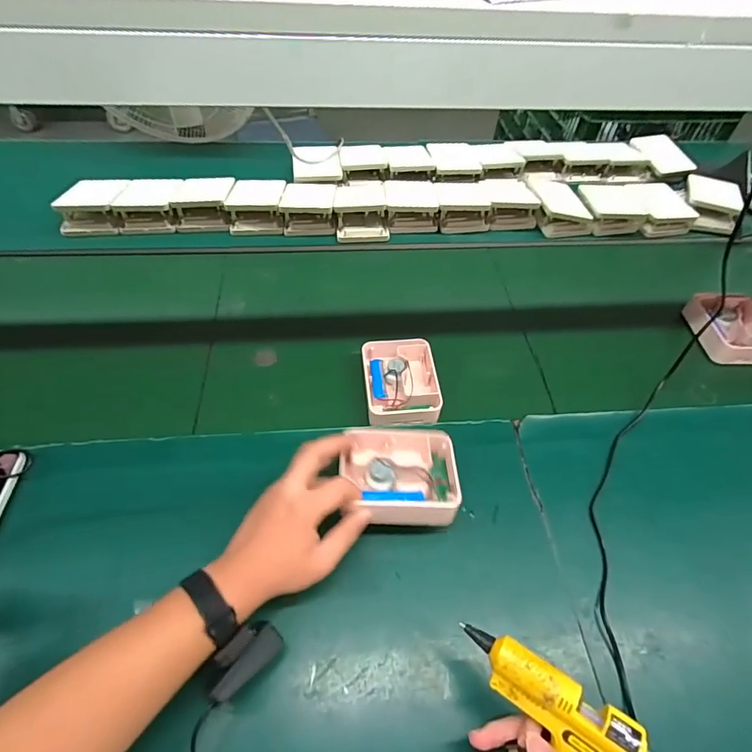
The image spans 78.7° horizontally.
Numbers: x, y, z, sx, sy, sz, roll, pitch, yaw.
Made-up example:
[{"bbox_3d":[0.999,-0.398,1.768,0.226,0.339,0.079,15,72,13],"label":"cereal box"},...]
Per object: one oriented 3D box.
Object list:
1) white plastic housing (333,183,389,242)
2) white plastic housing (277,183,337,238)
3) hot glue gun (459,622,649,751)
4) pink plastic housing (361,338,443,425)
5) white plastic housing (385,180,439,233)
[{"bbox_3d":[-0.031,-0.342,0.908,0.098,0.045,0.183,-3,53,-5],"label":"white plastic housing"},{"bbox_3d":[-0.129,-0.326,0.889,0.099,0.048,0.112,0,53,-2],"label":"white plastic housing"},{"bbox_3d":[0.143,0.302,0.357,0.201,0.030,0.124,30,96,25],"label":"hot glue gun"},{"bbox_3d":[0.036,0.007,0.651,0.101,0.036,0.125,-3,53,-5],"label":"pink plastic housing"},{"bbox_3d":[0.071,-0.350,0.919,0.103,0.043,0.143,1,53,-2],"label":"white plastic housing"}]

